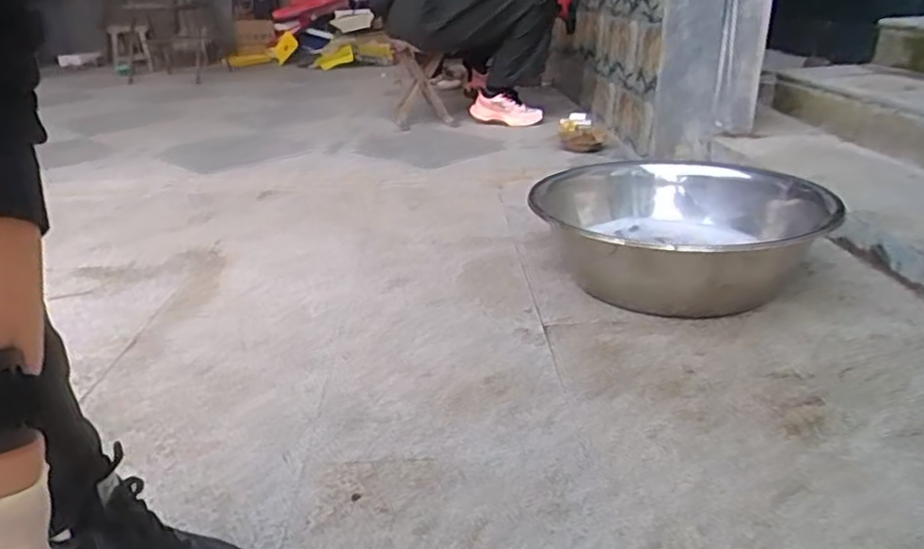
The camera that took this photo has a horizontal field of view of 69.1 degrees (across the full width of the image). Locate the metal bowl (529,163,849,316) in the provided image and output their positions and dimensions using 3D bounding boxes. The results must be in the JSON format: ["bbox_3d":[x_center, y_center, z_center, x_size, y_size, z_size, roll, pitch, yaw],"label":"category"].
[{"bbox_3d":[0.347,-0.067,1.103,0.430,0.166,0.421,-1,23,0],"label":"metal bowl"}]

